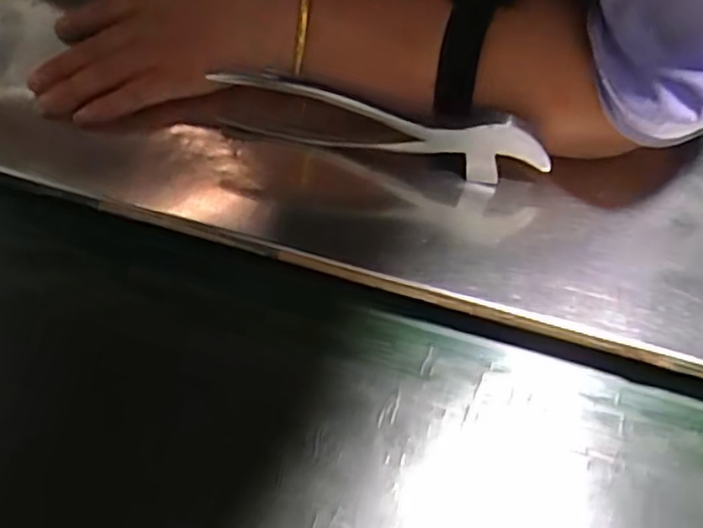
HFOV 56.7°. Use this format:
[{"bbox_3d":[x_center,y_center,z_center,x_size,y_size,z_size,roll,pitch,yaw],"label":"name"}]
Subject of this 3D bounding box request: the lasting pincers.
[{"bbox_3d":[0.015,-0.079,0.381,0.193,0.056,0.012,18,63,10],"label":"lasting pincers"}]

